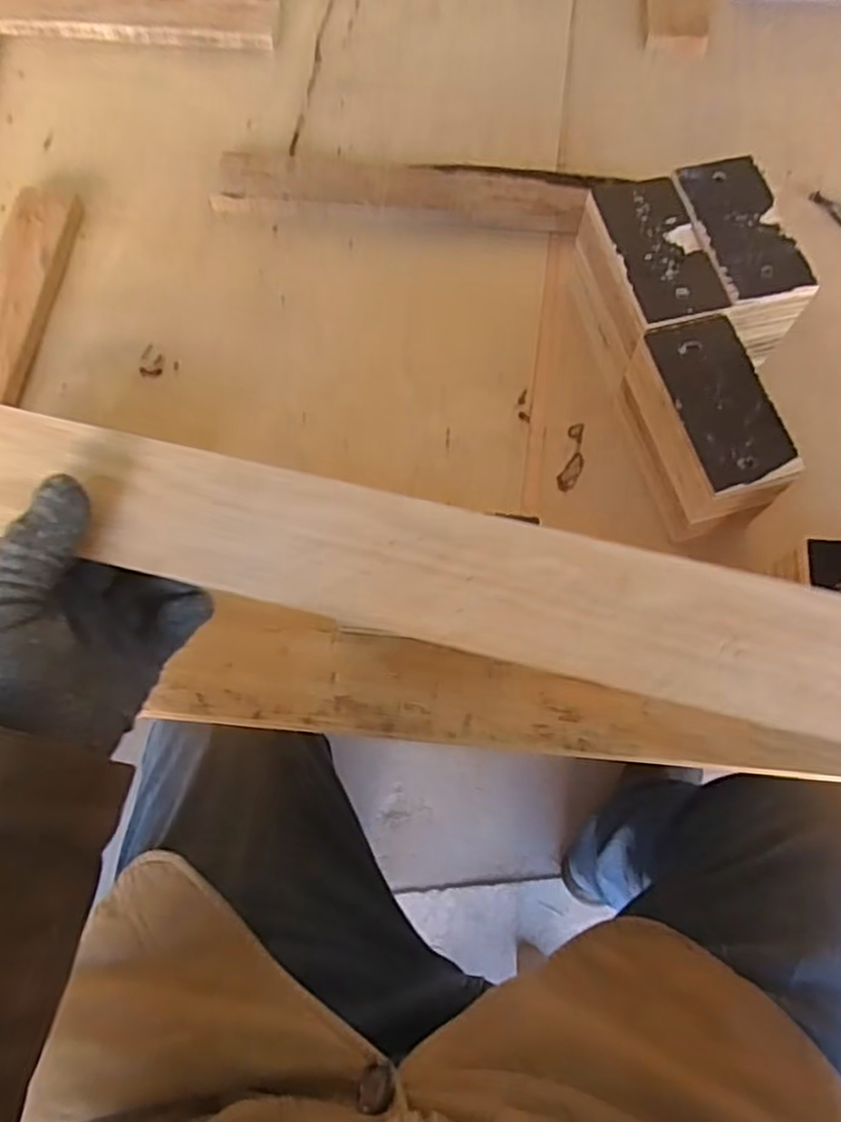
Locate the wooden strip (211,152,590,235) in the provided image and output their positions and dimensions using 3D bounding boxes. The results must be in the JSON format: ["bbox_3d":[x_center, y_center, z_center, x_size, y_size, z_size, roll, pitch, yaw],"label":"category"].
[{"bbox_3d":[-0.017,-0.306,0.603,0.298,0.021,0.057,5,71,3],"label":"wooden strip"}]

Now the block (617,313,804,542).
[{"bbox_3d":[0.184,-0.082,0.481,0.063,0.088,0.117,-14,71,-4],"label":"block"}]

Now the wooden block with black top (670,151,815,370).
[{"bbox_3d":[0.219,-0.210,0.525,0.062,0.089,0.123,-12,70,-4],"label":"wooden block with black top"}]

